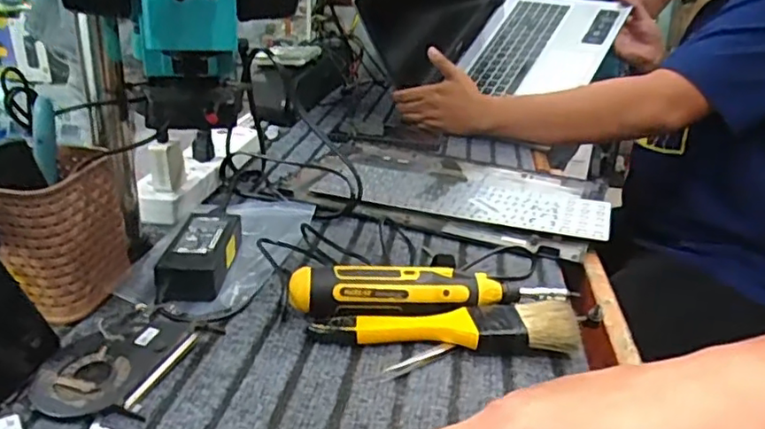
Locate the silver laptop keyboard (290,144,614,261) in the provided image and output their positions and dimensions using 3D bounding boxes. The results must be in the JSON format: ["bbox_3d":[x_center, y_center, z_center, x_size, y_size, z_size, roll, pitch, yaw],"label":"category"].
[{"bbox_3d":[0.077,-0.034,0.714,0.356,0.021,0.224,13,26,20],"label":"silver laptop keyboard"}]

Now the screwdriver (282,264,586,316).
[{"bbox_3d":[0.039,0.061,0.468,0.215,0.035,0.028,1,24,-5],"label":"screwdriver"}]

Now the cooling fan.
[{"bbox_3d":[-0.172,0.093,0.401,0.084,0.014,0.108,11,25,17],"label":"cooling fan"}]

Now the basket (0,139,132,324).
[{"bbox_3d":[-0.239,0.007,0.462,0.062,0.101,0.097,5,24,3],"label":"basket"}]

